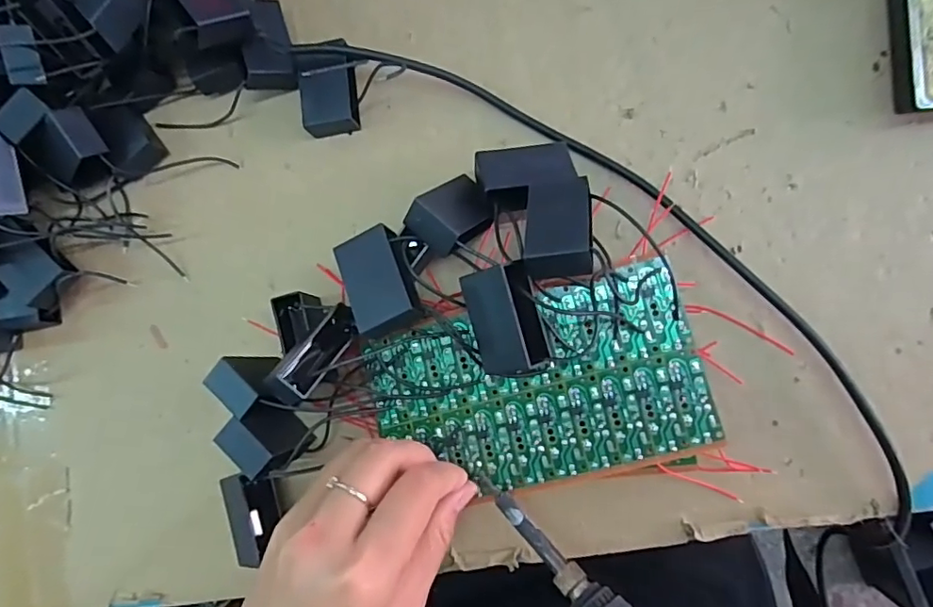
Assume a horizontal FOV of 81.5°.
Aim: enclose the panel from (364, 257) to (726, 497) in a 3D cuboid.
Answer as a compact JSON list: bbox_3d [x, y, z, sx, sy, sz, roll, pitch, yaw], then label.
[{"bbox_3d":[0.033,0.041,0.265,0.154,0.005,0.090,-15,84,7],"label":"panel"}]

